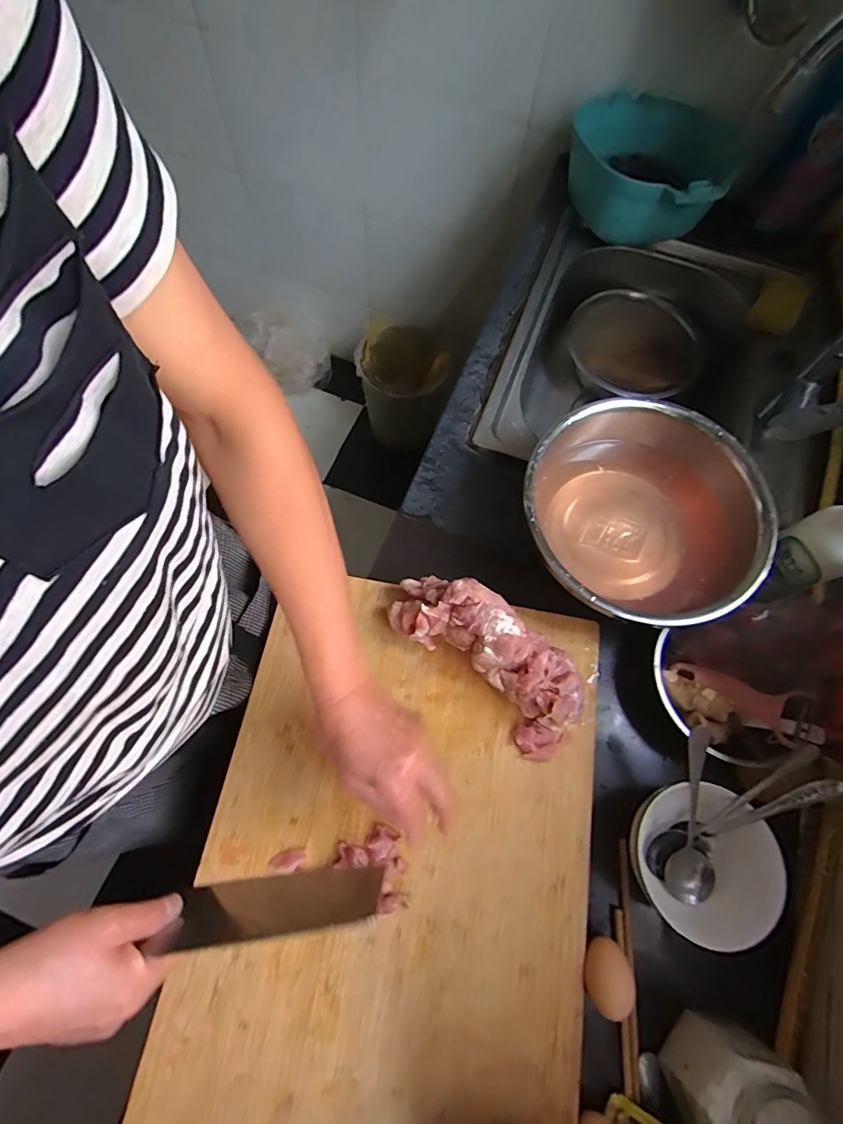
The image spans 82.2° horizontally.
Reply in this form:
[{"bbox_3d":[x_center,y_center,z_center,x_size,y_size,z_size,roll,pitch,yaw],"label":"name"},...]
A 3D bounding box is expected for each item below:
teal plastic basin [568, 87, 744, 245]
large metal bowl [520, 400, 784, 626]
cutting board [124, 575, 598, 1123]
[{"bbox_3d":[0.337,-0.580,0.741,0.248,0.113,0.254,1,68,-2],"label":"teal plastic basin"},{"bbox_3d":[0.230,-0.039,0.532,0.237,0.117,0.235,1,68,-2],"label":"large metal bowl"},{"bbox_3d":[-0.022,0.264,0.449,0.349,0.029,0.489,10,68,1],"label":"cutting board"}]

